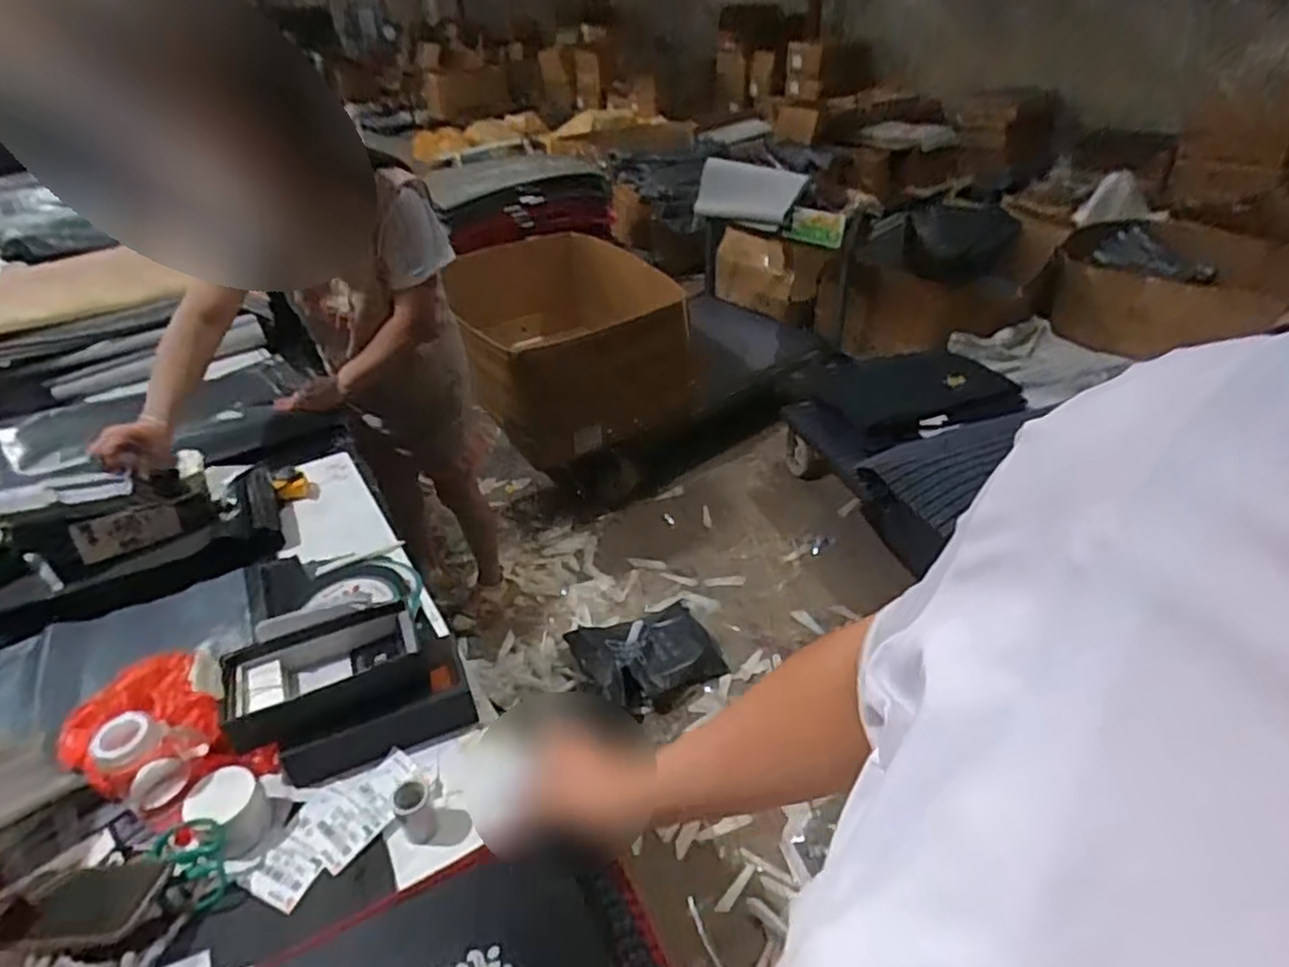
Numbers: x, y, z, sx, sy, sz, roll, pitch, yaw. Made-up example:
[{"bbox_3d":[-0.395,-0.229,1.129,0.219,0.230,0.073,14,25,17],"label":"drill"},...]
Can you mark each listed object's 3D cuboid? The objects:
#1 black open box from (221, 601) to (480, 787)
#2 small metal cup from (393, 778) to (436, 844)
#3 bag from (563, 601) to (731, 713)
[{"bbox_3d":[-0.352,0.251,0.845,0.254,0.121,0.145,-15,38,-17],"label":"black open box"},{"bbox_3d":[-0.242,0.346,0.731,0.037,0.074,0.030,-23,41,-26],"label":"small metal cup"},{"bbox_3d":[0.007,0.448,1.869,0.369,0.129,0.300,-18,39,-20],"label":"bag"}]

